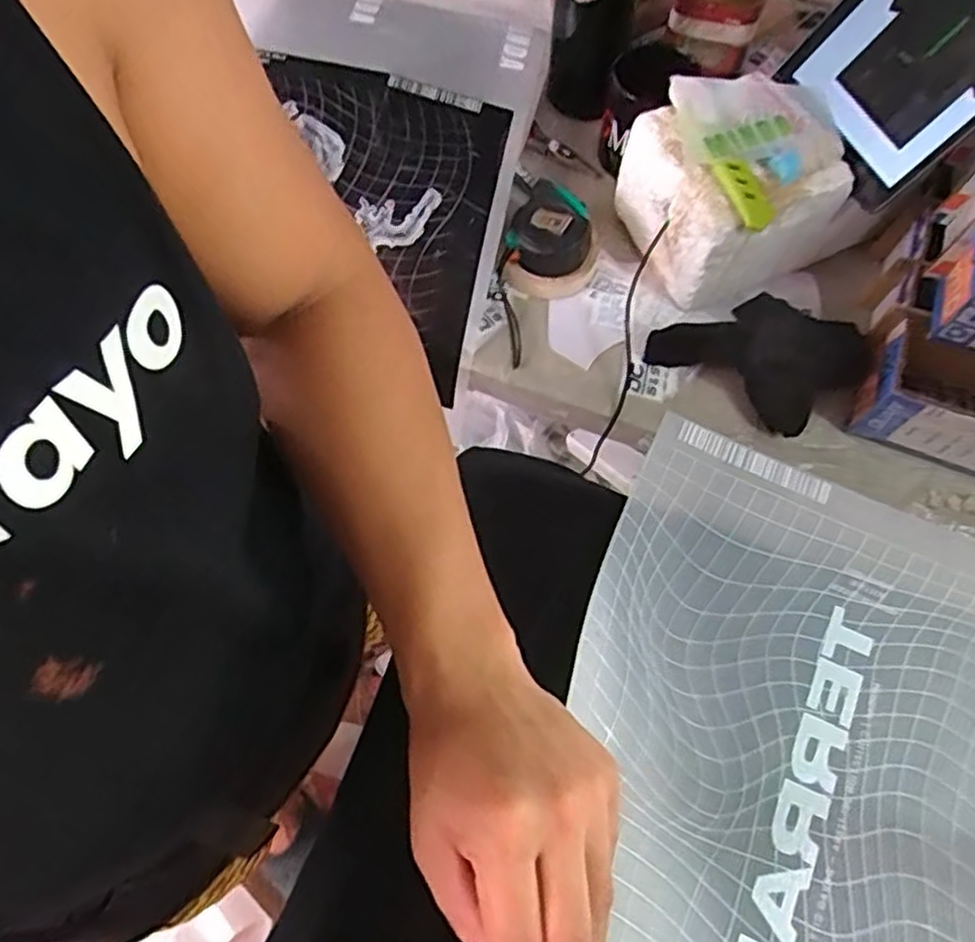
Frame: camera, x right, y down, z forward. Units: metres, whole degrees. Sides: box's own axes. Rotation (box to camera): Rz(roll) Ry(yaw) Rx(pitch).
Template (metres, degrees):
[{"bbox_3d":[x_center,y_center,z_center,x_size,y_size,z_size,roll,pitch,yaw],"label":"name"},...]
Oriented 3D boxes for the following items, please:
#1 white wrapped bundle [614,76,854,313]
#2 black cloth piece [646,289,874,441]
[{"bbox_3d":[0.212,-0.250,0.648,0.139,0.124,0.150,-22,70,-11],"label":"white wrapped bundle"},{"bbox_3d":[0.236,-0.107,0.635,0.164,0.048,0.108,35,70,12],"label":"black cloth piece"}]

